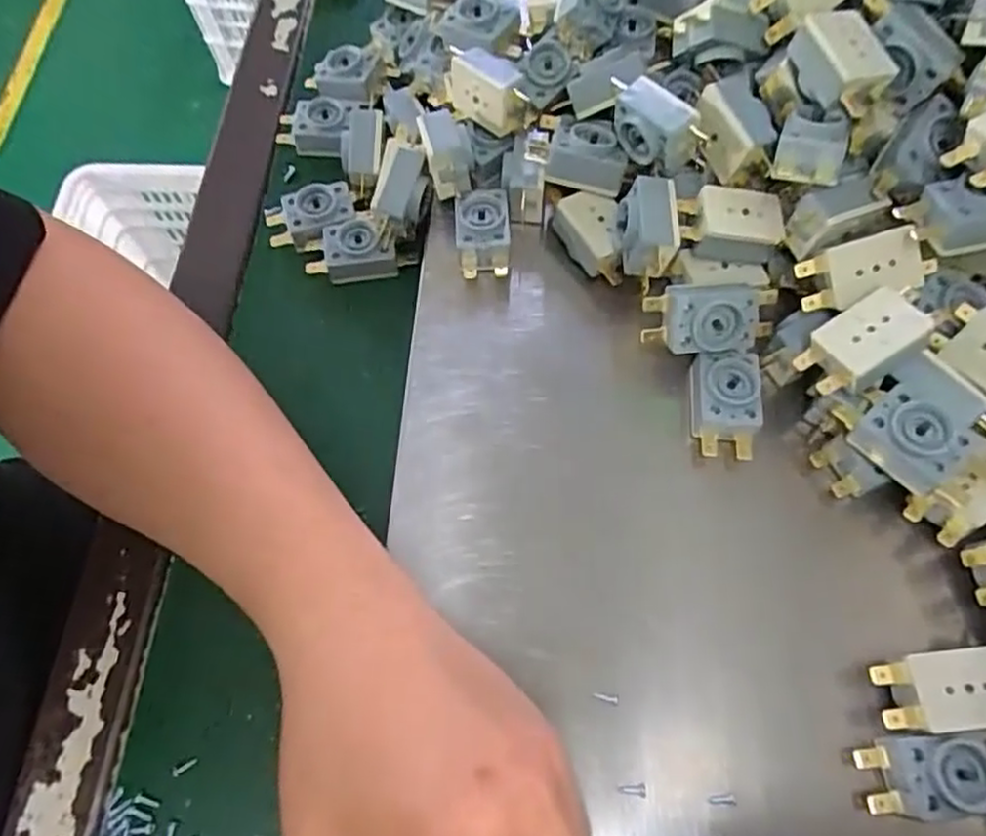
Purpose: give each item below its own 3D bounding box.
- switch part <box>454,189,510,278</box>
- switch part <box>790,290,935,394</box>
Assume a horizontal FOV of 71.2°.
[{"bbox_3d":[-0.005,-0.088,0.341,0.026,0.023,0.043,-2,66,2],"label":"switch part"},{"bbox_3d":[0.149,-0.031,0.281,0.047,0.013,0.027,-34,60,7],"label":"switch part"}]

